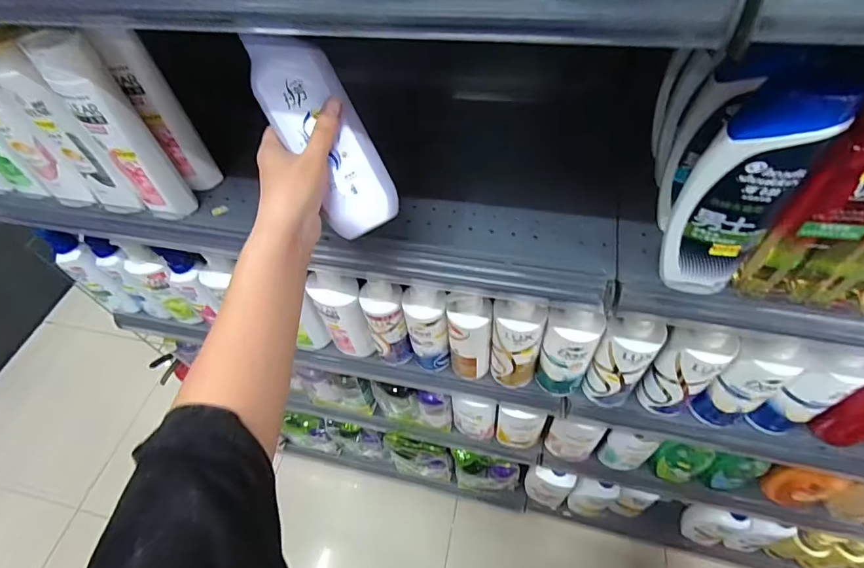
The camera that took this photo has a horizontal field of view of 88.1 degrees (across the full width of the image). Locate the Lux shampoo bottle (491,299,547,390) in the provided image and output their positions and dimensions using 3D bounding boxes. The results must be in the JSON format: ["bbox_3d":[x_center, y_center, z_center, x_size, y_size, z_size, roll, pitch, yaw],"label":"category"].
[{"bbox_3d":[0.126,0.096,0.680,0.074,0.210,0.046,13,57,14],"label":"Lux shampoo bottle"}]

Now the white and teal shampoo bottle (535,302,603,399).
[{"bbox_3d":[0.199,0.103,0.658,0.070,0.203,0.045,11,57,13],"label":"white and teal shampoo bottle"}]

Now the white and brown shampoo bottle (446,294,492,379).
[{"bbox_3d":[0.059,0.086,0.691,0.063,0.198,0.042,-1,55,5],"label":"white and brown shampoo bottle"}]

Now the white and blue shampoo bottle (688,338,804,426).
[{"bbox_3d":[0.430,0.143,0.614,0.081,0.201,0.040,11,57,13],"label":"white and blue shampoo bottle"}]

